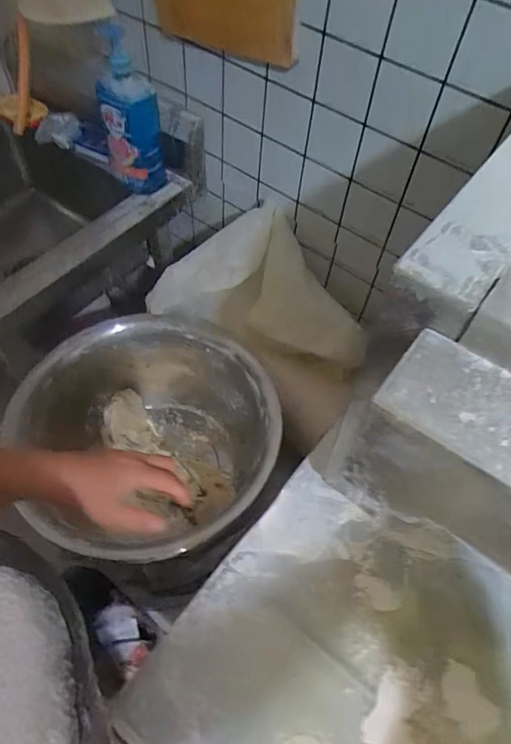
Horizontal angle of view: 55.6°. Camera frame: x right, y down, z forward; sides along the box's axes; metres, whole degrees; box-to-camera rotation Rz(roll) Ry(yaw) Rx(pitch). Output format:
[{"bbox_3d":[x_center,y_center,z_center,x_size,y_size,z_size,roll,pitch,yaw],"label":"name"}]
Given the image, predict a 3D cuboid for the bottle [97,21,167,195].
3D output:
[{"bbox_3d":[-0.250,-0.501,0.949,0.116,0.287,0.118,-11,56,-9],"label":"bottle"}]

